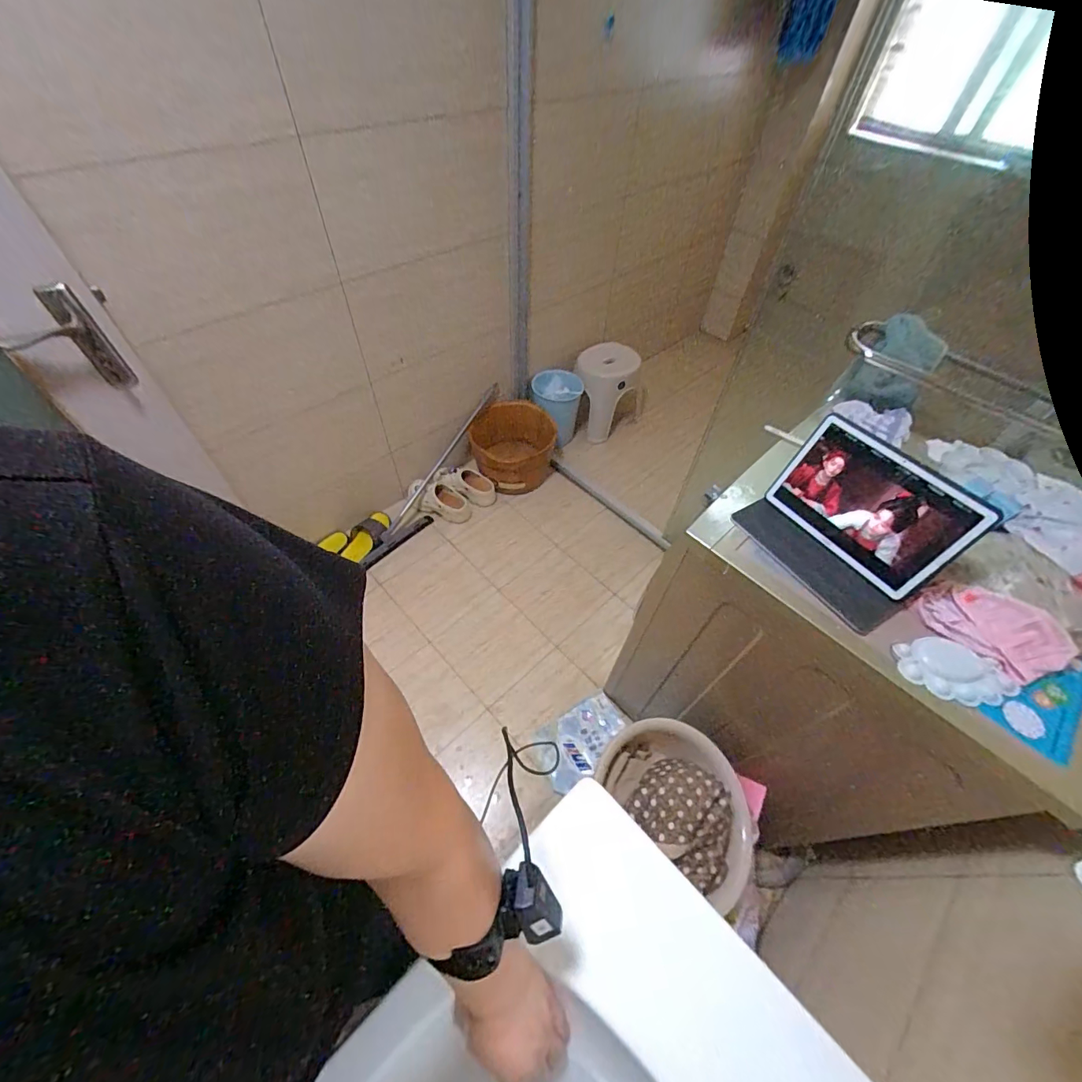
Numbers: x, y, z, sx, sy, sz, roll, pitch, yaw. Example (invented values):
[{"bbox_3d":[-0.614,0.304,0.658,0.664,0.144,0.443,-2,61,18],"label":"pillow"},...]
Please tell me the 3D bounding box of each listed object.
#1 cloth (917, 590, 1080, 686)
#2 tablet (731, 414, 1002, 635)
[{"bbox_3d":[0.657,0.127,0.660,0.171,0.011,0.102,35,86,25],"label":"cloth"},{"bbox_3d":[0.464,-0.027,0.693,0.152,0.179,0.253,-29,60,-23],"label":"tablet"}]

